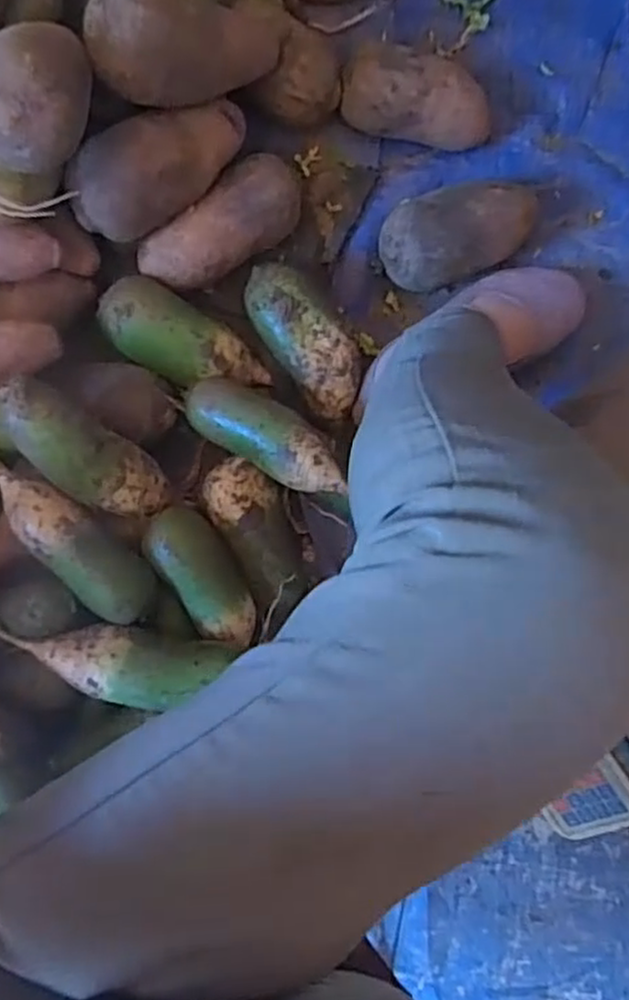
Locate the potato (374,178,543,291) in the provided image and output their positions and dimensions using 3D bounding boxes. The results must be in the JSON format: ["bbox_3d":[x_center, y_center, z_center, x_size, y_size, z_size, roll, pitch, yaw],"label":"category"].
[{"bbox_3d":[0.130,-0.238,0.646,0.142,0.064,0.076,-22,93,-2],"label":"potato"}]

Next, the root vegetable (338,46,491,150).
[{"bbox_3d":[0.092,-0.352,0.640,0.137,0.054,0.063,13,92,-4],"label":"root vegetable"}]

